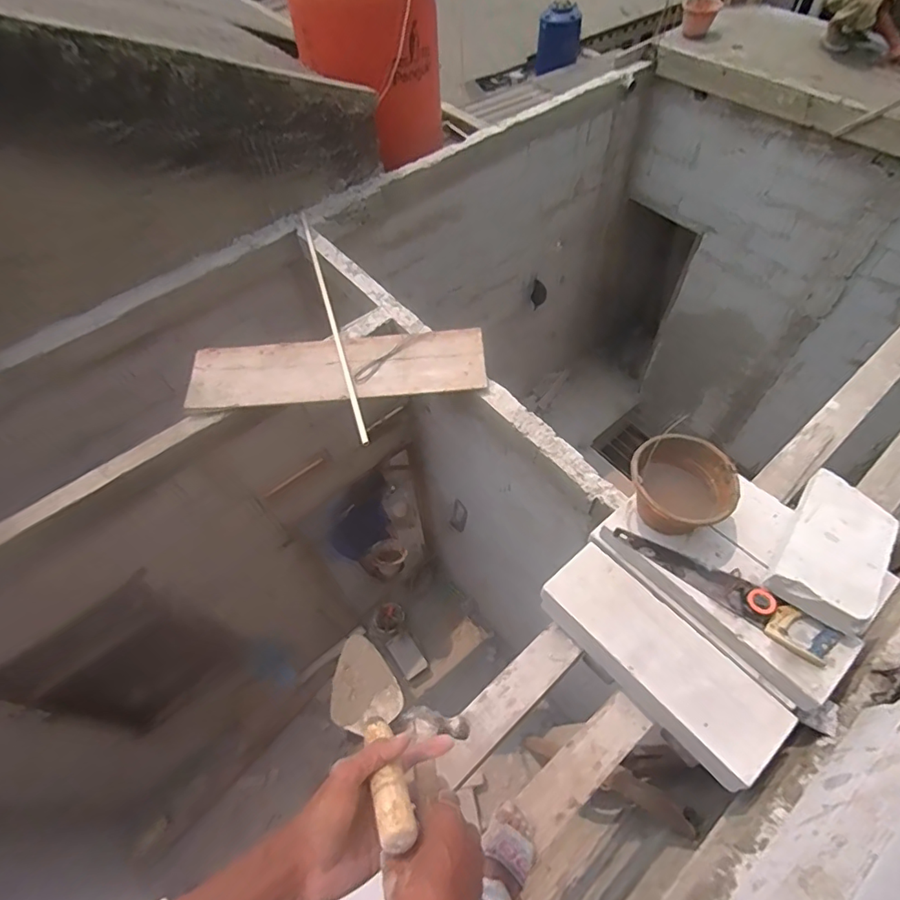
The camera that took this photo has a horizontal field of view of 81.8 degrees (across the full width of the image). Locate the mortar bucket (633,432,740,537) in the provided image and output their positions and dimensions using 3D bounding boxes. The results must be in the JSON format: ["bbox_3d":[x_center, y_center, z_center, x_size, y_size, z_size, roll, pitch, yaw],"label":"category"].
[{"bbox_3d":[0.596,0.110,1.370,0.245,0.176,0.250,-1,56,2],"label":"mortar bucket"}]

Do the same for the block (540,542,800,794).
[{"bbox_3d":[0.524,0.529,1.342,0.215,0.127,0.612,-36,61,-19],"label":"block"}]

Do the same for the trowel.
[{"bbox_3d":[-0.087,0.306,0.572,0.075,0.051,0.271,-21,17,-11],"label":"trowel"}]

